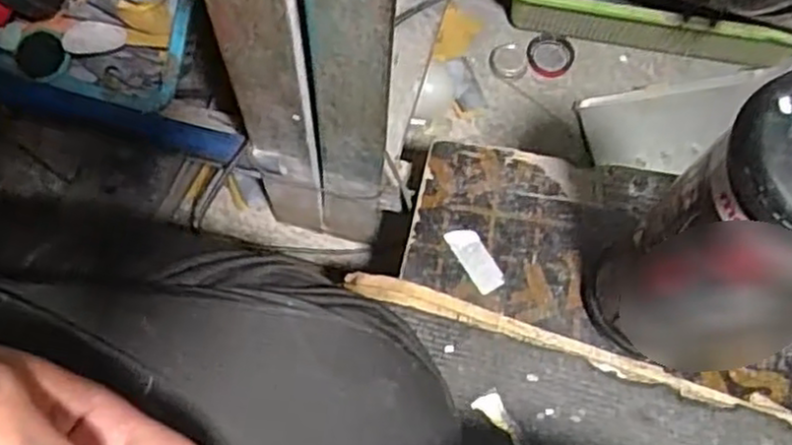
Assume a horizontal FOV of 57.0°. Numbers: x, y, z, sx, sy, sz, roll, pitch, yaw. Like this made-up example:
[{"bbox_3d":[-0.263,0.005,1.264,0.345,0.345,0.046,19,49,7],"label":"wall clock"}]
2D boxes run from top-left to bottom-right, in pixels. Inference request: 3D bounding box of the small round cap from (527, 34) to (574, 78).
[{"bbox_3d":[0.158,-0.172,0.752,0.046,0.010,0.043,-1,83,8],"label":"small round cap"}]

